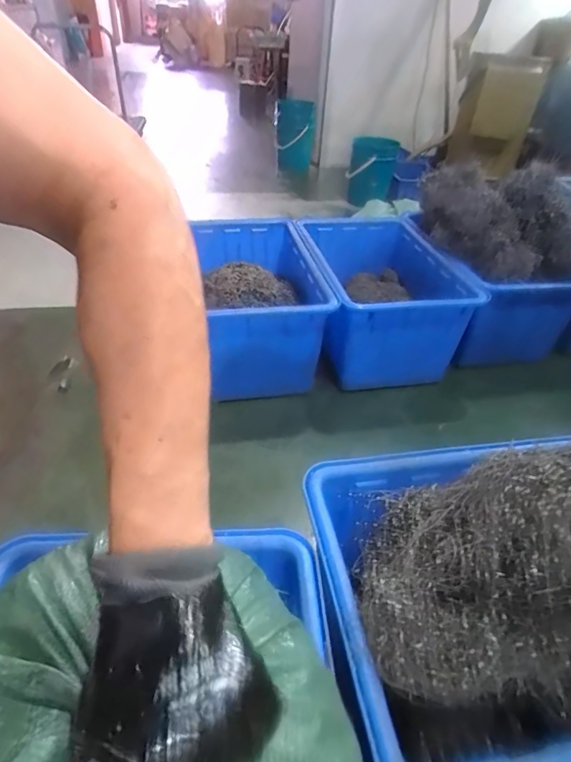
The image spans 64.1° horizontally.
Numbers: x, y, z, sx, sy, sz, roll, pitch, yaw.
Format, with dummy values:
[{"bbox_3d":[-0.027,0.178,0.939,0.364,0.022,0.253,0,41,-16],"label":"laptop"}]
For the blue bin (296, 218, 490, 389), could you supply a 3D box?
[{"bbox_3d":[0.307,-0.314,1.699,0.470,0.349,0.724,-5,40,-12],"label":"blue bin"}]

